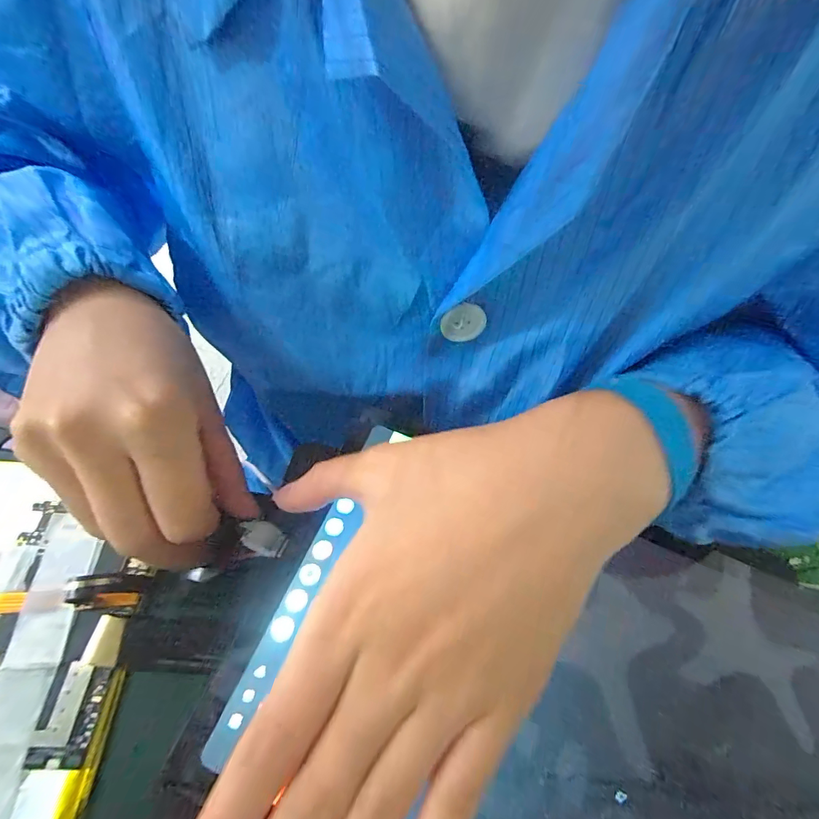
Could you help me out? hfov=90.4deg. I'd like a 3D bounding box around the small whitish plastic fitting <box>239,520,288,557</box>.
[{"bbox_3d":[-0.060,0.052,0.167,0.020,0.004,0.011,21,62,8],"label":"small whitish plastic fitting"}]

